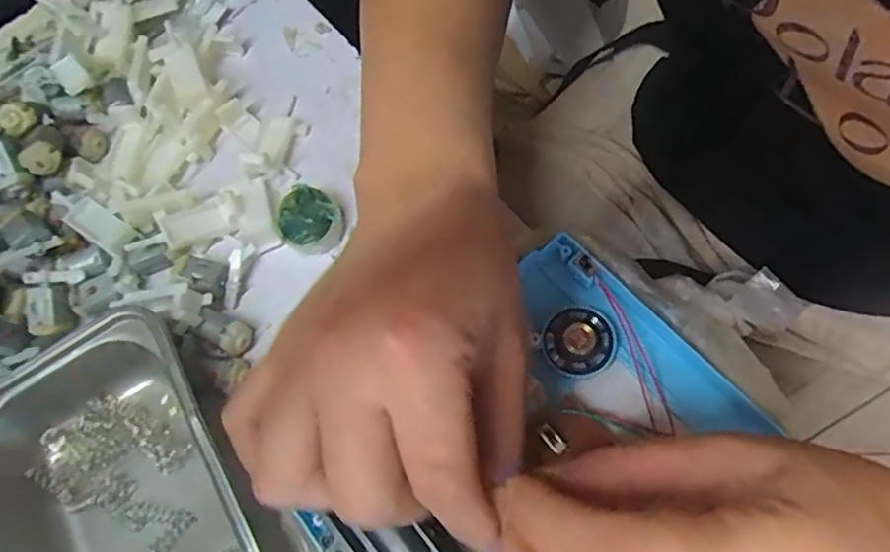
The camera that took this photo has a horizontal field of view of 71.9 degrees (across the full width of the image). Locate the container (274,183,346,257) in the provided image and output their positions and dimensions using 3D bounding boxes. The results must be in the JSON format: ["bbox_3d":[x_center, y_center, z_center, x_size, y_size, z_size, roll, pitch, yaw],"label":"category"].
[{"bbox_3d":[-0.072,-0.029,0.323,0.033,0.016,0.031,-2,70,6],"label":"container"}]

